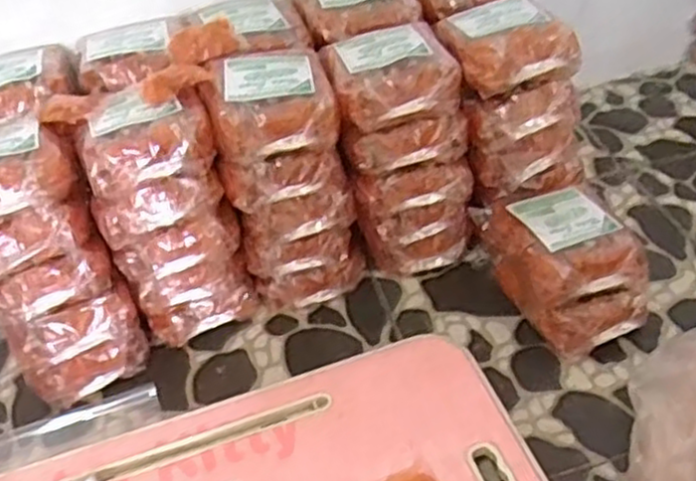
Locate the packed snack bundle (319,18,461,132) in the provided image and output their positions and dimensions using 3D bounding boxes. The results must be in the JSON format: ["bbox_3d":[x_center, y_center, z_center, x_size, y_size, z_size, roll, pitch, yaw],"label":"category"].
[{"bbox_3d":[0.046,-0.189,0.807,0.137,0.059,0.143,-10,43,-5],"label":"packed snack bundle"}]

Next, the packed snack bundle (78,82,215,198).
[{"bbox_3d":[-0.208,-0.108,0.755,0.134,0.053,0.107,-17,44,-11],"label":"packed snack bundle"}]

